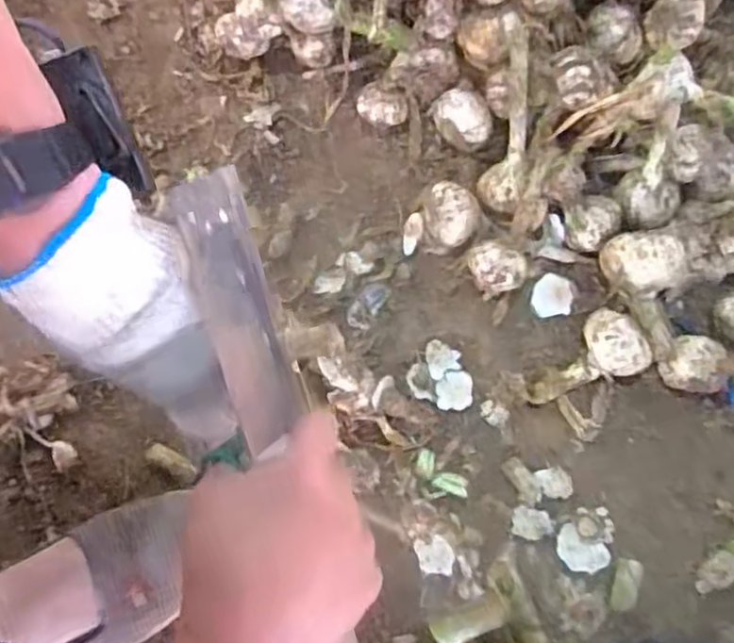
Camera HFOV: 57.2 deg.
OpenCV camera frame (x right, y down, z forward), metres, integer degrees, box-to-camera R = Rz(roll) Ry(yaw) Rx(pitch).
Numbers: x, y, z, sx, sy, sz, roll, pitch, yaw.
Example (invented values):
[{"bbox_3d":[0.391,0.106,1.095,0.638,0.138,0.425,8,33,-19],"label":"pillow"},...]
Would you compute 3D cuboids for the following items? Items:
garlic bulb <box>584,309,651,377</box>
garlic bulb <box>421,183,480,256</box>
[{"bbox_3d":[0.192,0.019,0.527,0.046,0.046,0.046,9,80,1],"label":"garlic bulb"},{"bbox_3d":[0.069,-0.086,0.553,0.044,0.045,0.048,-4,80,-1],"label":"garlic bulb"}]

